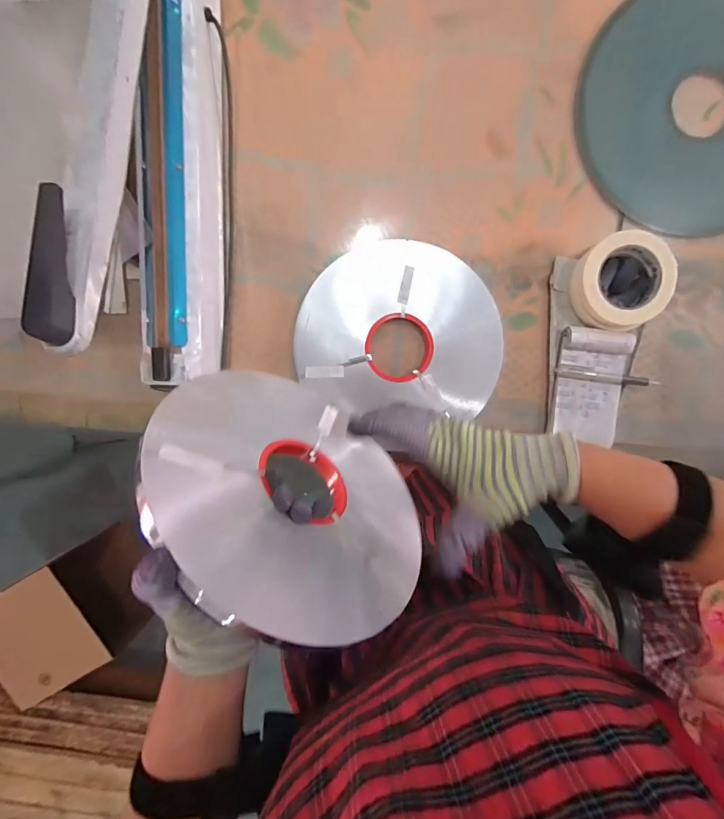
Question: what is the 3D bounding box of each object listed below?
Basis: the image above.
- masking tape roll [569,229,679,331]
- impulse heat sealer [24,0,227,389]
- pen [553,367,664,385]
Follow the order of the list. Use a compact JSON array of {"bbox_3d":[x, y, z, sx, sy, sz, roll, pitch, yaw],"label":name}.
[{"bbox_3d":[0.338,-0.164,0.518,0.117,0.032,0.117,0,95,0],"label":"masking tape roll"},{"bbox_3d":[-0.220,-0.261,0.401,0.082,0.260,0.494,3,95,0],"label":"impulse heat sealer"},{"bbox_3d":[0.334,-0.041,0.533,0.142,0.017,0.014,8,95,0],"label":"pen"}]

